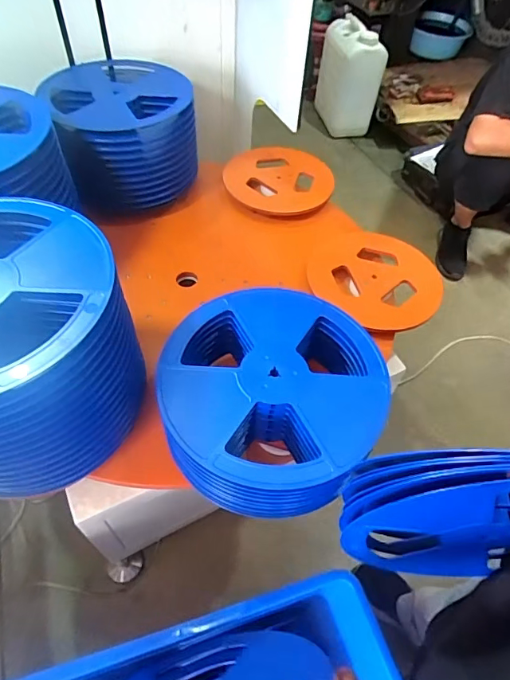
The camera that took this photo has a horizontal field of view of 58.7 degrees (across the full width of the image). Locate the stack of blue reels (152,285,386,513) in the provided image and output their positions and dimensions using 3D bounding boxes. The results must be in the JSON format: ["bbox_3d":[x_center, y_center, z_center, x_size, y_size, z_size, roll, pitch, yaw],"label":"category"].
[{"bbox_3d":[0.021,0.088,0.681,0.303,0.131,0.304,-25,59,-22],"label":"stack of blue reels"}]

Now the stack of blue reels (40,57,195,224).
[{"bbox_3d":[-0.301,-0.474,1.036,0.283,0.188,0.314,-19,57,-18],"label":"stack of blue reels"}]

